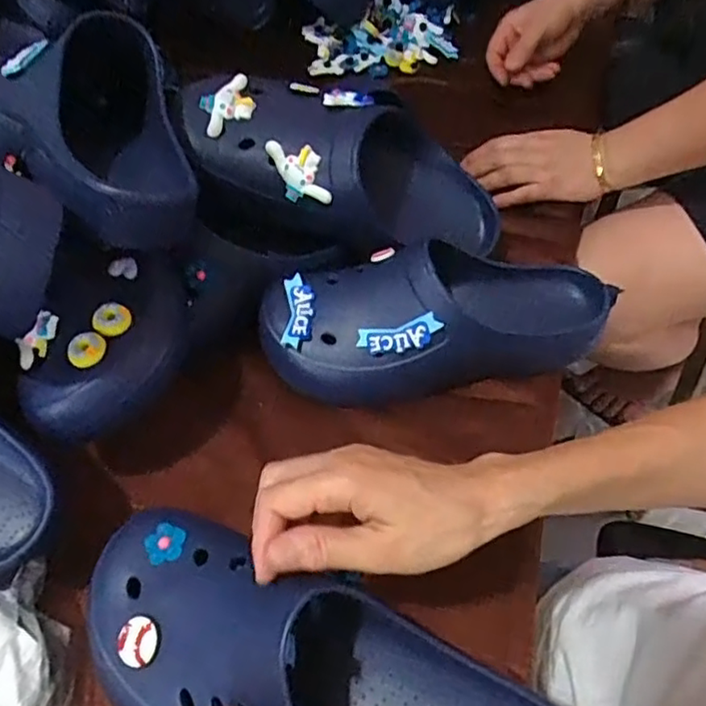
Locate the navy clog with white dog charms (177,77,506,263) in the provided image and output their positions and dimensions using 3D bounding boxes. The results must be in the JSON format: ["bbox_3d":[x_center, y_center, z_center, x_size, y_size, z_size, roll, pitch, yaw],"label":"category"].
[{"bbox_3d":[0.002,-0.156,0.534,0.291,0.099,0.130,14,50,-21],"label":"navy clog with white dog charms"}]

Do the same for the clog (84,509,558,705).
[{"bbox_3d":[-0.017,0.174,0.342,0.291,0.104,0.099,22,57,9],"label":"clog"}]

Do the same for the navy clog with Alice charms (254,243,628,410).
[{"bbox_3d":[0.068,-0.033,0.500,0.274,0.077,0.104,-5,53,-2],"label":"navy clog with Alice charms"}]

